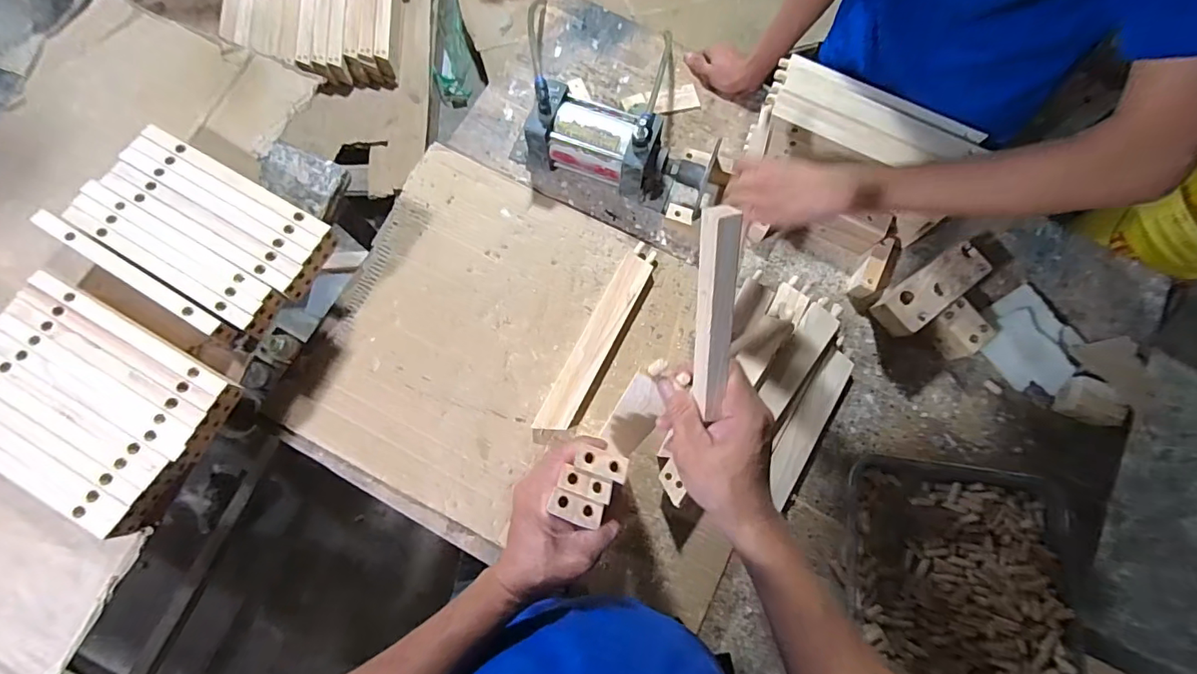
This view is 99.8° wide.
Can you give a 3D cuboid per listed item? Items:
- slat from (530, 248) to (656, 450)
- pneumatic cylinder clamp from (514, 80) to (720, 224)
[{"bbox_3d":[-0.003,0.006,0.733,0.046,0.024,0.320,27,77,5],"label":"slat"},{"bbox_3d":[0.021,-0.284,0.761,0.318,0.120,0.100,17,77,3],"label":"pneumatic cylinder clamp"}]

